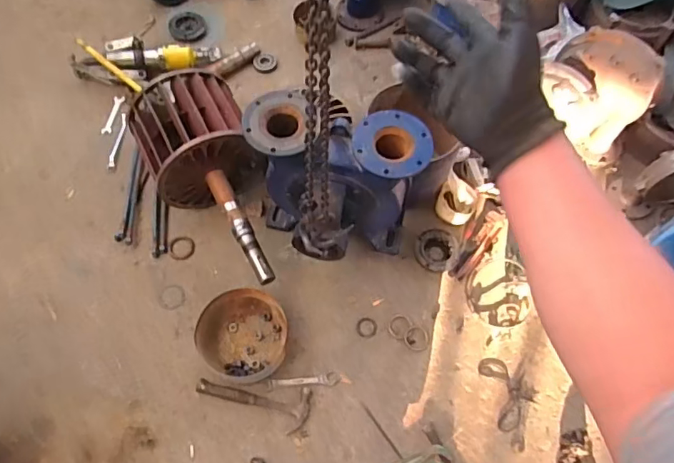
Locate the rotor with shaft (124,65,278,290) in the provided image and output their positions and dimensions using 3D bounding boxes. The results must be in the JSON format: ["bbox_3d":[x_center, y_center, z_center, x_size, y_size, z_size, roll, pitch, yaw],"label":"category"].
[{"bbox_3d":[-0.361,-0.136,1.572,0.318,0.300,0.668,-24,67,-13],"label":"rotor with shaft"}]

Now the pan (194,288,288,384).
[{"bbox_3d":[-0.272,0.297,1.517,0.248,0.073,0.246,2,64,-1],"label":"pan"}]

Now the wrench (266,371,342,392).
[{"bbox_3d":[-0.092,0.427,1.497,0.208,0.018,0.036,-6,64,-5],"label":"wrench"}]

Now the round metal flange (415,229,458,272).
[{"bbox_3d":[0.311,0.059,1.660,0.128,0.029,0.123,1,64,-2],"label":"round metal flange"}]

